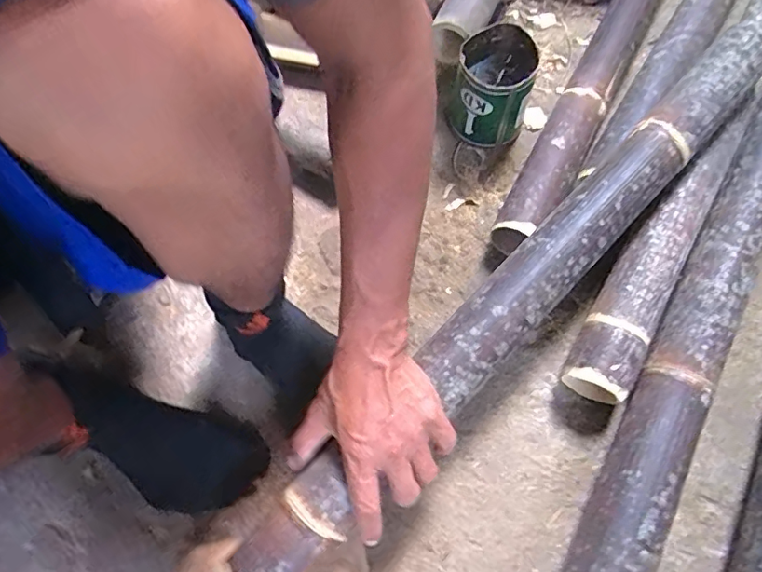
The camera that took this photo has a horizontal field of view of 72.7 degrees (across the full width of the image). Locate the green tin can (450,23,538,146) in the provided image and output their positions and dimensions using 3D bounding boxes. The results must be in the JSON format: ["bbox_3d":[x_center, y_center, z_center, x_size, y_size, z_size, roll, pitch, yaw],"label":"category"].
[{"bbox_3d":[0.144,-0.248,0.683,0.095,0.131,0.104,-1,65,3],"label":"green tin can"}]

